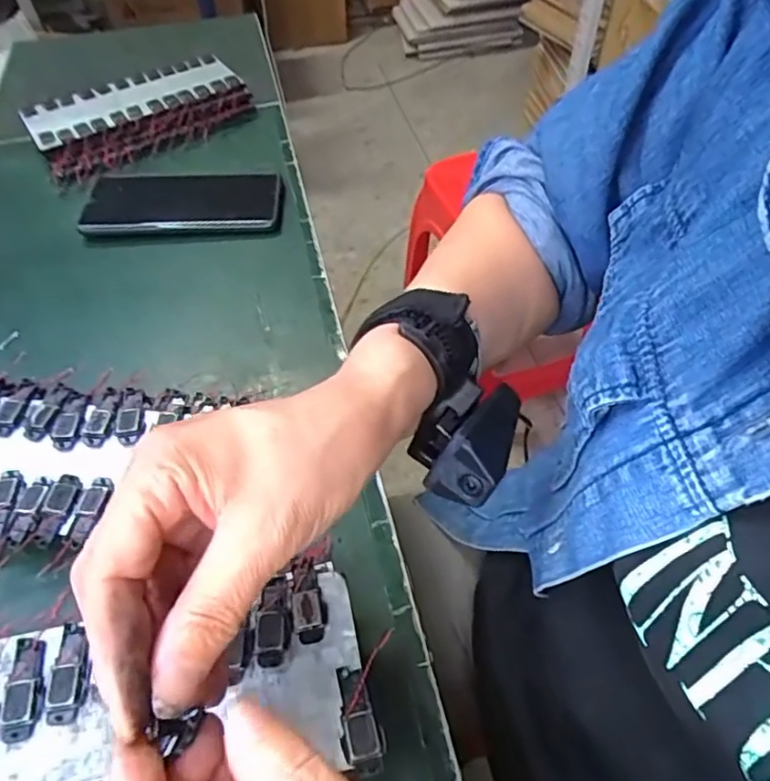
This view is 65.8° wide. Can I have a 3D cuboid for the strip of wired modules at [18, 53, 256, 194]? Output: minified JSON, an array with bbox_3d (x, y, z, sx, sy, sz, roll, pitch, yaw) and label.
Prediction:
[{"bbox_3d":[-0.238,-0.272,0.591,0.206,0.041,0.098,-29,56,-17],"label":"strip of wired modules"}]

